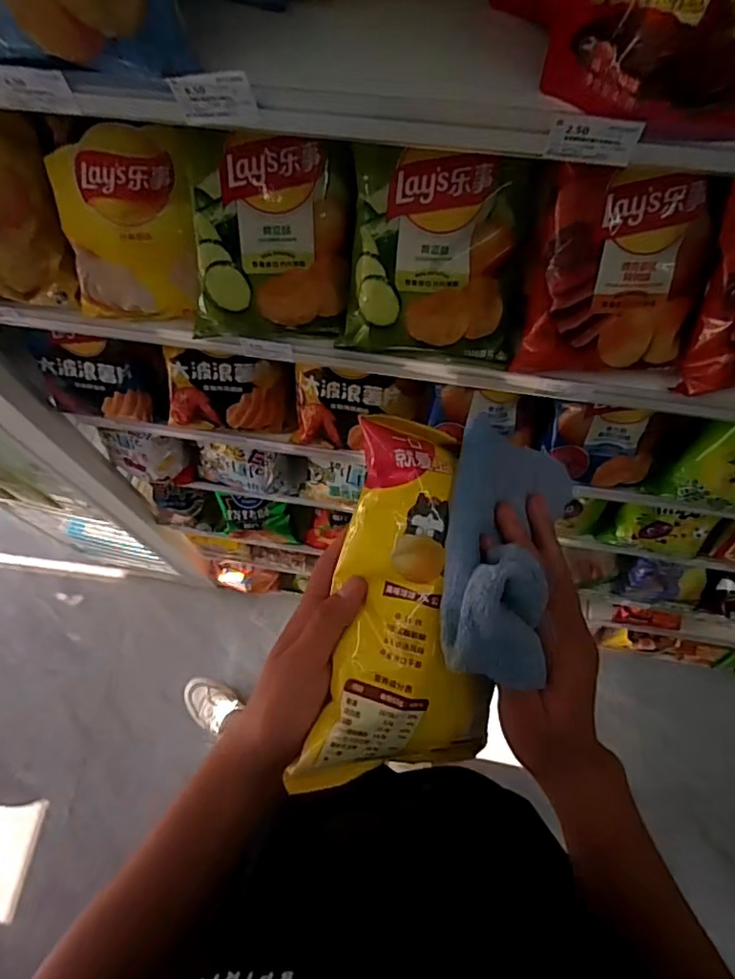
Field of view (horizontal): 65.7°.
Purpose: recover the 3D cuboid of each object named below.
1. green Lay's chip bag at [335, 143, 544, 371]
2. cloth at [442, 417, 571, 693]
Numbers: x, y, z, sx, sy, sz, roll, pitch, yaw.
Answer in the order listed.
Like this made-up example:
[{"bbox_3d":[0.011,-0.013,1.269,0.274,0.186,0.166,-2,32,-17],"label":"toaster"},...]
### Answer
[{"bbox_3d":[0.060,-0.197,0.493,0.157,0.164,0.055,5,33,-3],"label":"green Lay's chip bag"},{"bbox_3d":[0.085,0.034,0.342,0.083,0.070,0.170,15,54,5],"label":"cloth"}]

